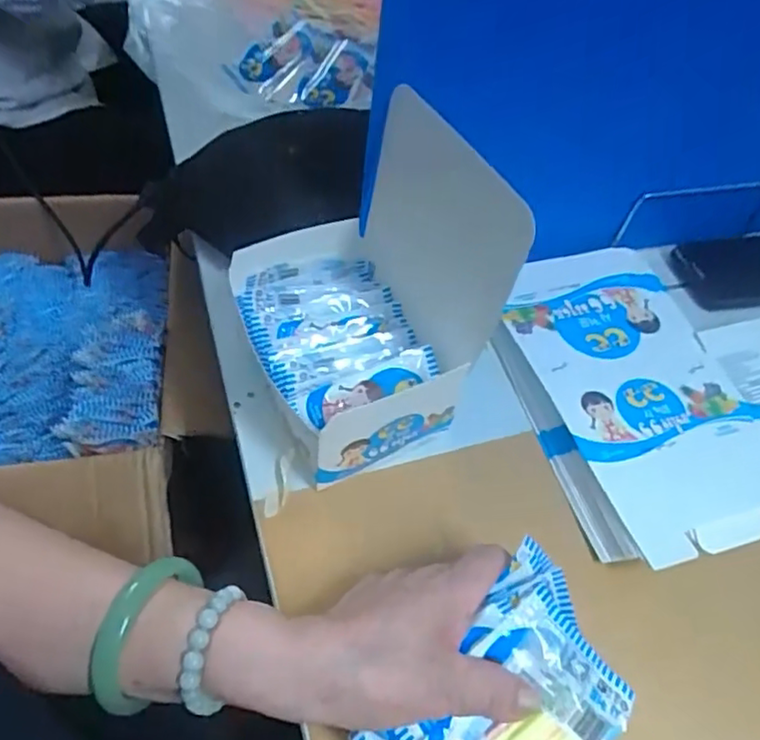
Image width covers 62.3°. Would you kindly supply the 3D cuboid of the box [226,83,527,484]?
[{"bbox_3d":[-0.013,-0.050,0.391,0.137,0.173,0.151,-24,61,-16],"label":"box"}]

